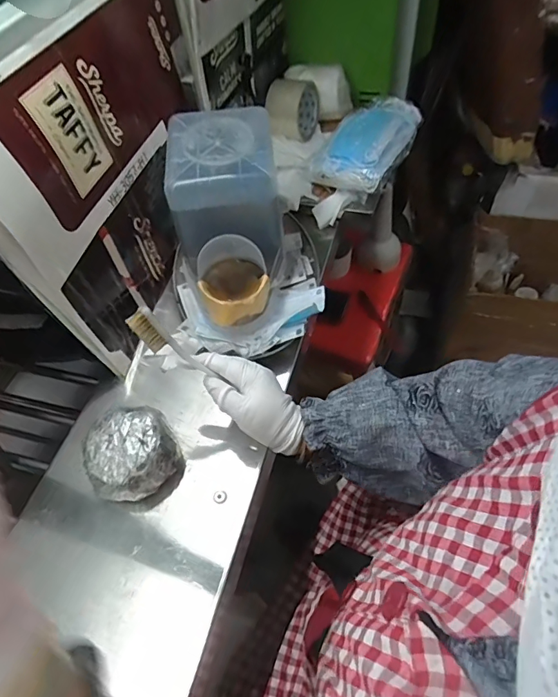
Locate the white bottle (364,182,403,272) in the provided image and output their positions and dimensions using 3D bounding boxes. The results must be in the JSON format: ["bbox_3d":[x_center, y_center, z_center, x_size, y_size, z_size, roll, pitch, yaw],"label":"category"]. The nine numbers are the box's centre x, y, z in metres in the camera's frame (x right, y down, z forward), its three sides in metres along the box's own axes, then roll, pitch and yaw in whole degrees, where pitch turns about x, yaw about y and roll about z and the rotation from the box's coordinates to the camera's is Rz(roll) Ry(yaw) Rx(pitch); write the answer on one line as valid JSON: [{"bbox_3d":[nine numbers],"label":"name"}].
[{"bbox_3d":[0.211,-0.240,0.898,0.079,0.172,0.060,12,55,14],"label":"white bottle"}]

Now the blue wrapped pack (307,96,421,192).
[{"bbox_3d":[0.139,-0.334,0.734,0.134,0.051,0.198,20,57,20],"label":"blue wrapped pack"}]

